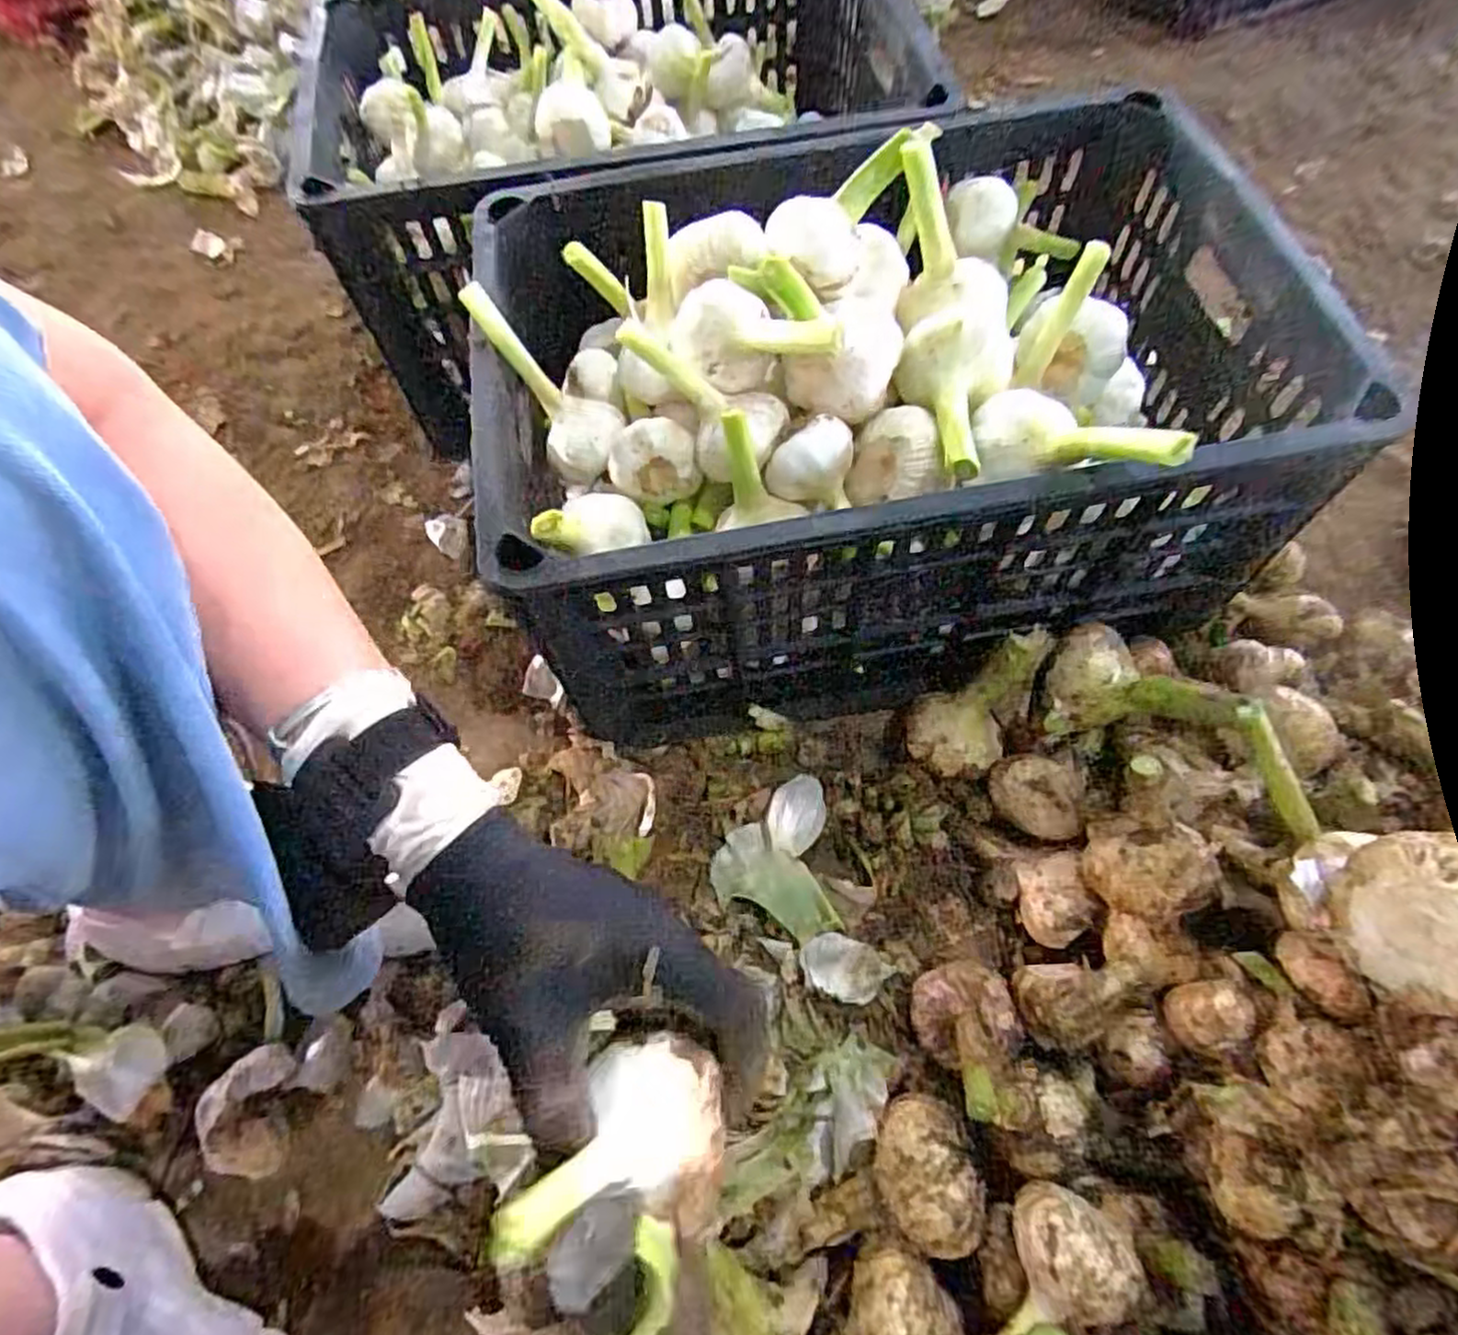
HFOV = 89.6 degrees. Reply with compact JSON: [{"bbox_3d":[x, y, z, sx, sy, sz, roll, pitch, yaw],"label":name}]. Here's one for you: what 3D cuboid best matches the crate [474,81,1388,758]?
[{"bbox_3d":[0.086,-0.153,0.481,0.433,0.256,0.300,-11,62,-3],"label":"crate"}]

